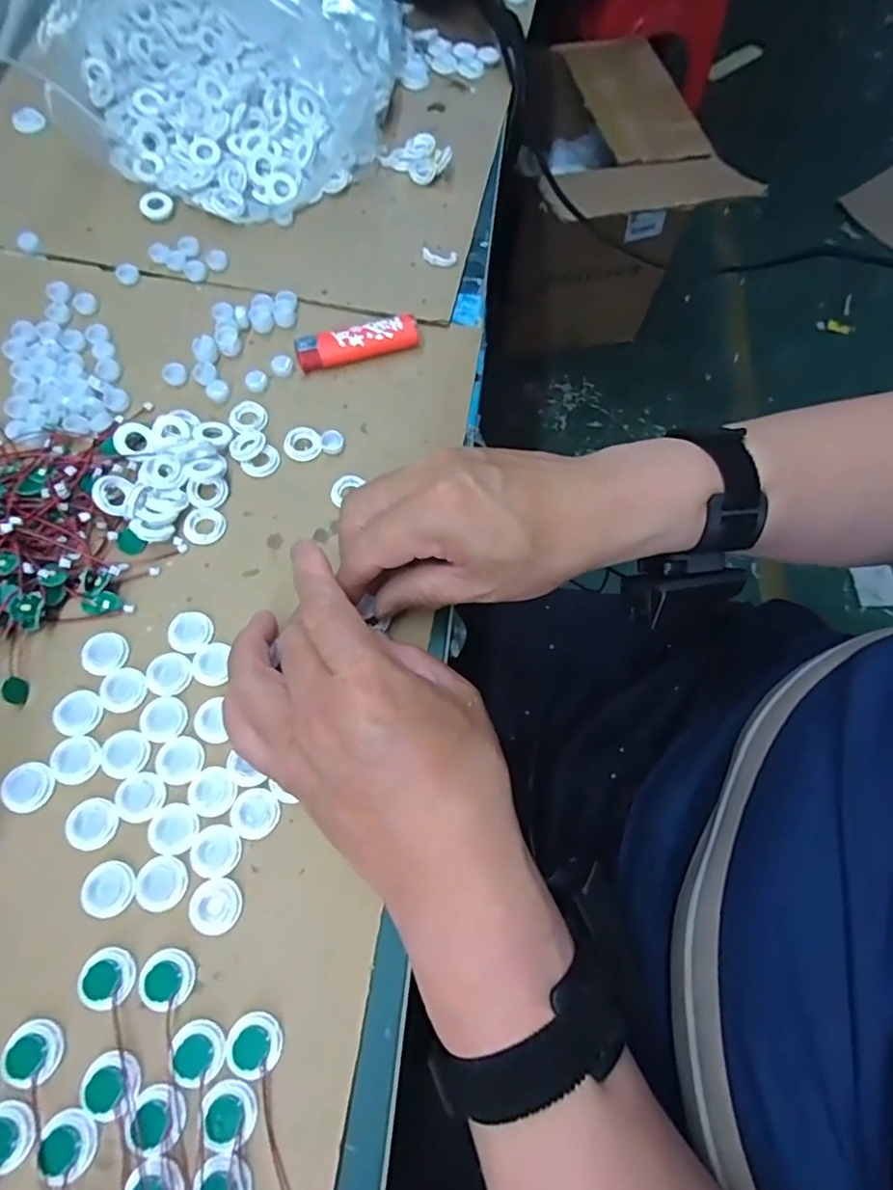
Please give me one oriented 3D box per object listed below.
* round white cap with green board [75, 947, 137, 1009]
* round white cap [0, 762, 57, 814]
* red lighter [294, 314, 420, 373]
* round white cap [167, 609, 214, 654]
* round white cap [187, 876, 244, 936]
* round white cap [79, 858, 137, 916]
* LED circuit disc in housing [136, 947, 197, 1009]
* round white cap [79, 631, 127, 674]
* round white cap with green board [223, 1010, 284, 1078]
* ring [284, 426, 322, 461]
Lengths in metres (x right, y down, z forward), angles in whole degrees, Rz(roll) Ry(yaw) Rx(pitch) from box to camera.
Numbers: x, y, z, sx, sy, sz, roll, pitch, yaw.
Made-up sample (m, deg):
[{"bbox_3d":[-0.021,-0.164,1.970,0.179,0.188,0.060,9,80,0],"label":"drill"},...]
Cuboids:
[{"bbox_3d":[-0.147,0.166,0.256,0.022,0.005,0.022,1,68,-2],"label":"round white cap with green board"},{"bbox_3d":[-0.202,0.093,0.285,0.024,0.004,0.022,1,68,-2],"label":"round white cap"},{"bbox_3d":[-0.059,-0.167,0.392,0.081,0.011,0.023,-15,69,-9],"label":"red lighter"},{"bbox_3d":[-0.138,0.020,0.319,0.023,0.004,0.023,1,68,-2],"label":"round white cap"},{"bbox_3d":[-0.106,0.142,0.270,0.022,0.005,0.023,1,68,-2],"label":"round white cap"},{"bbox_3d":[-0.154,0.134,0.270,0.023,0.004,0.022,1,68,-2],"label":"round white cap"},{"bbox_3d":[-0.122,0.167,0.257,0.023,0.005,0.022,1,68,-2],"label":"LED circuit disc in housing"},{"bbox_3d":[-0.180,0.030,0.311,0.022,0.005,0.022,1,68,-2],"label":"round white cap"},{"bbox_3d":[-0.082,0.191,0.250,0.022,0.006,0.022,1,68,-2],"label":"round white cap with green board"},{"bbox_3d":[-0.089,-0.095,0.368,0.023,0.004,0.022,1,68,-2],"label":"ring"}]

